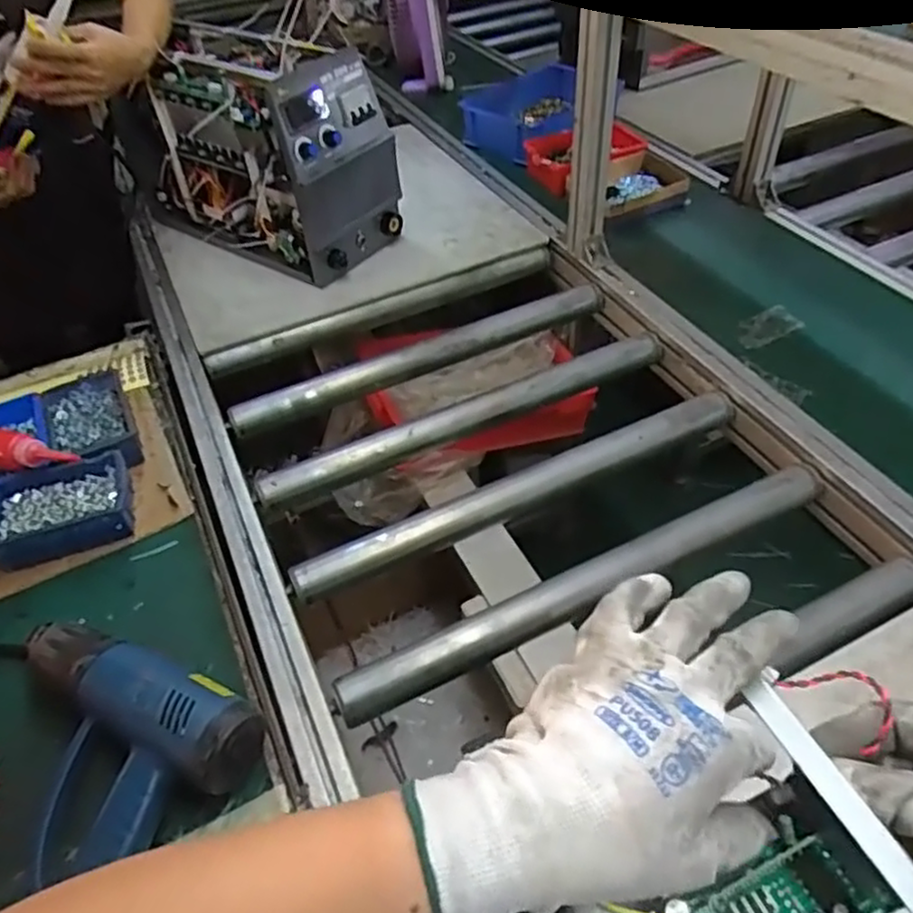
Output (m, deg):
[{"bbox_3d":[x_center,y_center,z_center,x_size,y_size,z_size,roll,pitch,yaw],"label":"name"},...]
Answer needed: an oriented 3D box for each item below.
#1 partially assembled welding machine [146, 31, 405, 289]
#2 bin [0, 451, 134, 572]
[{"bbox_3d":[-0.345,-0.519,1.181,0.482,0.292,0.214,29,57,27],"label":"partially assembled welding machine"},{"bbox_3d":[-0.432,0.062,0.763,0.153,0.053,0.101,-16,49,-9],"label":"bin"}]

